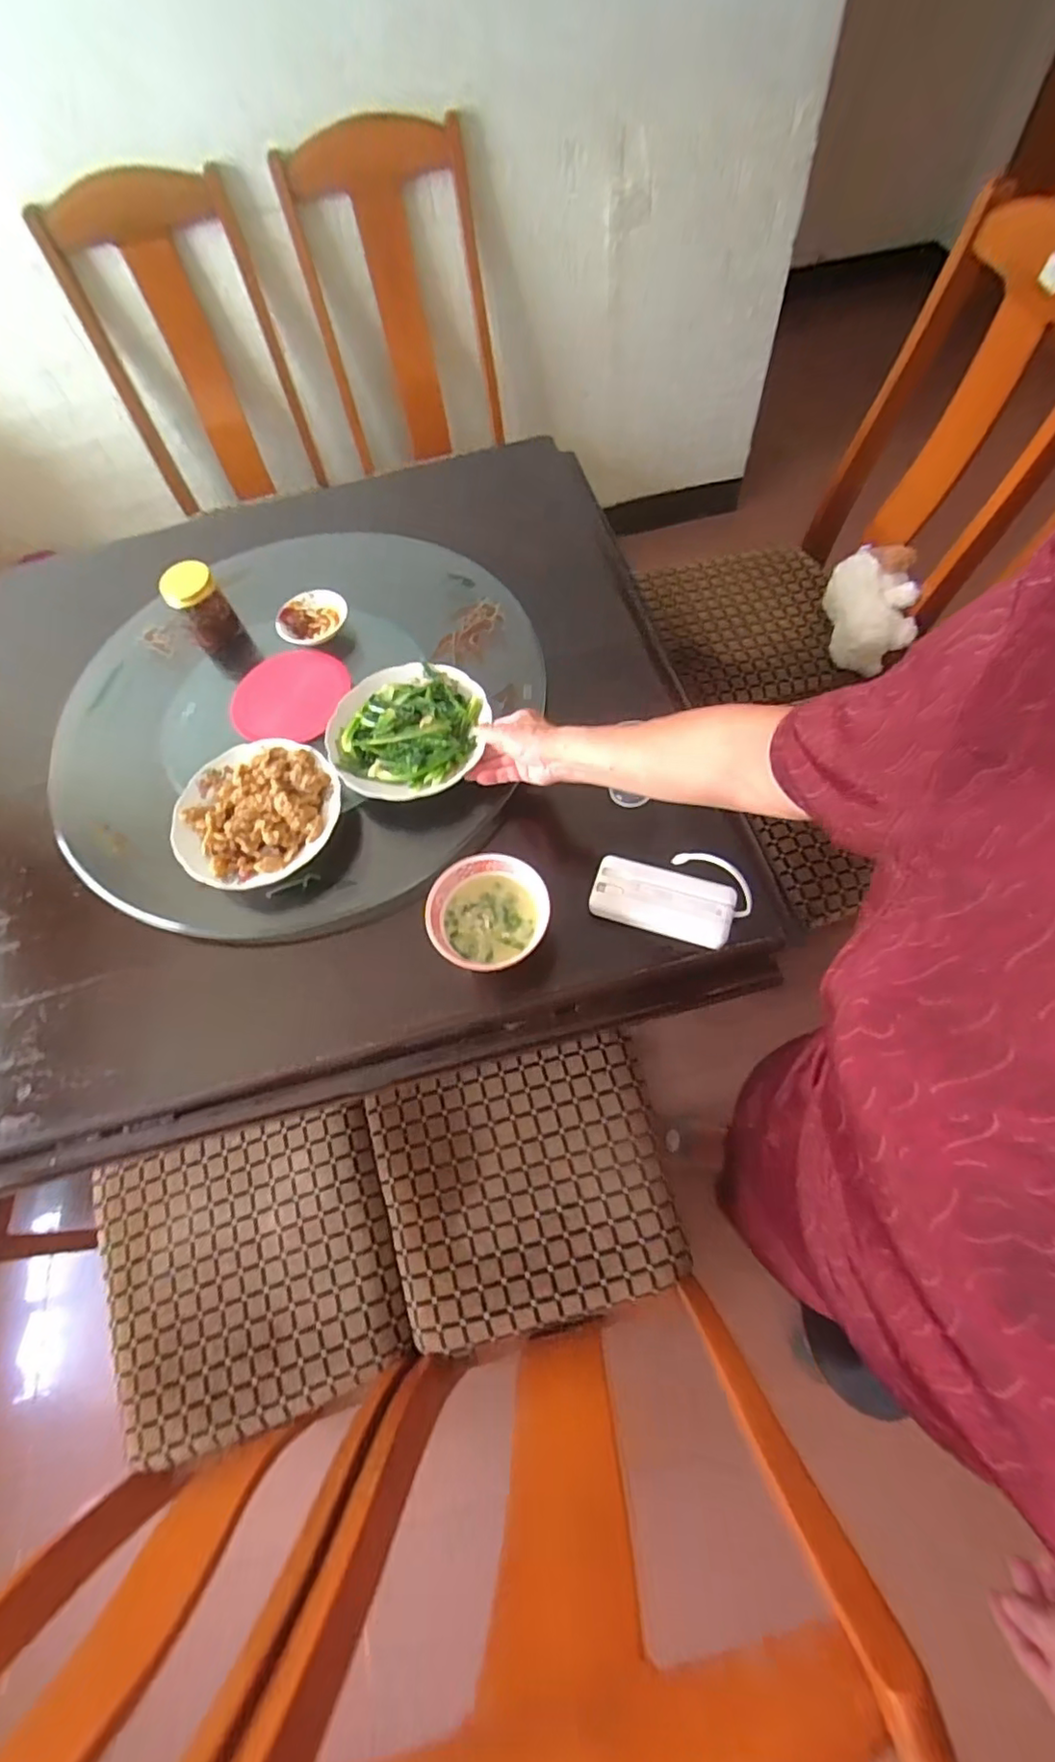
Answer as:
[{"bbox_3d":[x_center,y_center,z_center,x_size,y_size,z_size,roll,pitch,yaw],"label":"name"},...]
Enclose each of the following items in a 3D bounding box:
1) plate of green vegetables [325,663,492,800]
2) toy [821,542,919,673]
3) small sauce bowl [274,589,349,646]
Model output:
[{"bbox_3d":[-0.154,-0.193,0.788,0.198,0.037,0.203,0,67,0],"label":"plate of green vegetables"},{"bbox_3d":[0.636,-0.515,1.177,0.122,0.144,0.197,2,67,1],"label":"toy"},{"bbox_3d":[-0.313,-0.382,0.910,0.100,0.029,0.094,-4,67,-1],"label":"small sauce bowl"}]

